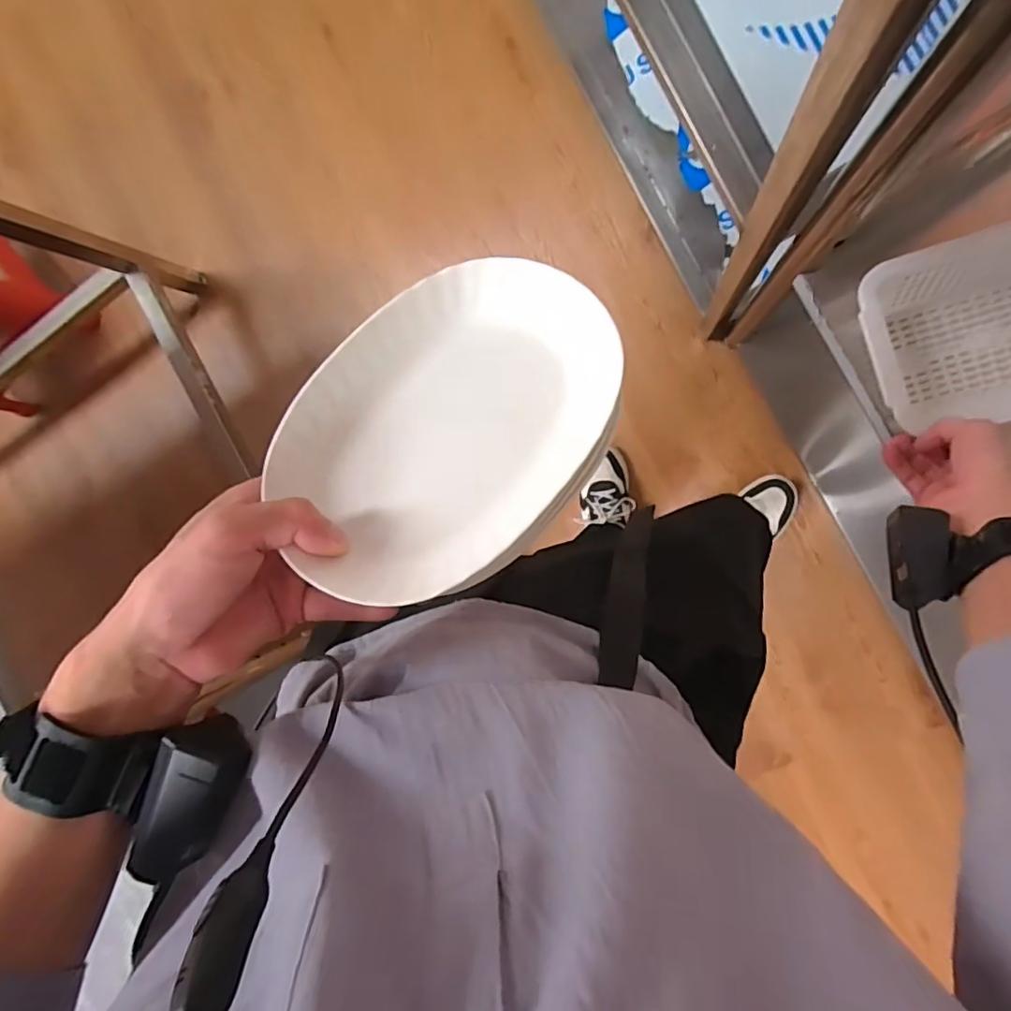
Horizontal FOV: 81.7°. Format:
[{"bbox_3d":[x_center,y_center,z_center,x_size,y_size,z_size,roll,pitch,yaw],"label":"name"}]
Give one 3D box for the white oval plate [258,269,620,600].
[{"bbox_3d":[-0.025,-0.039,0.305,0.143,0.034,0.192,30,75,12],"label":"white oval plate"}]

